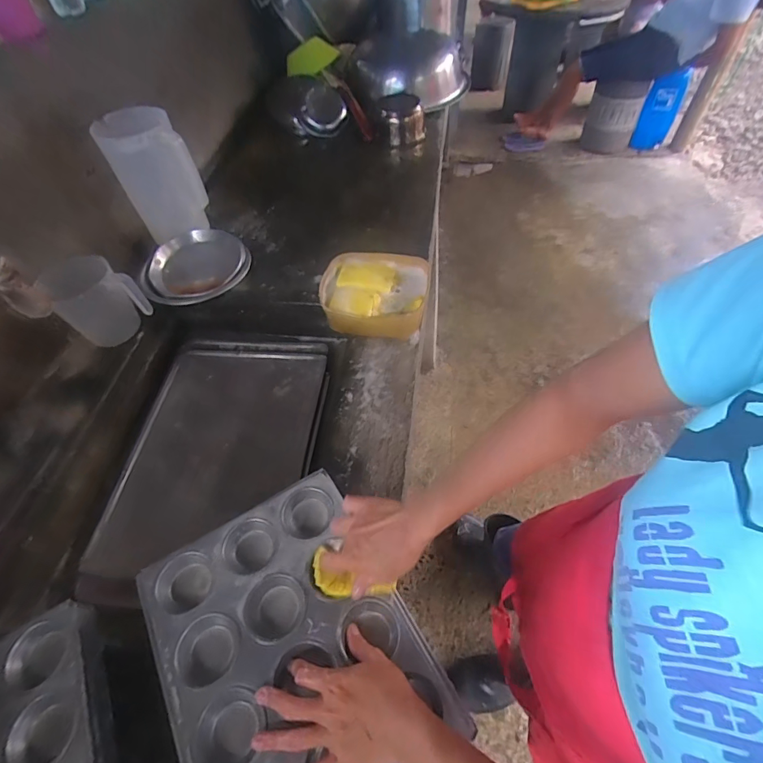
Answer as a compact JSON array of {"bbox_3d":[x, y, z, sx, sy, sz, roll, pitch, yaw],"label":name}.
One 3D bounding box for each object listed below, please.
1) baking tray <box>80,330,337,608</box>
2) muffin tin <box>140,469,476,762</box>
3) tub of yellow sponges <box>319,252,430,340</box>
[{"bbox_3d":[-0.303,0.111,0.765,0.357,0.039,0.546,4,54,7],"label":"baking tray"},{"bbox_3d":[-0.098,0.288,0.446,0.245,0.032,0.317,-28,57,-16],"label":"muffin tin"},{"bbox_3d":[-0.015,-0.169,0.803,0.201,0.073,0.167,6,55,8],"label":"tub of yellow sponges"}]

